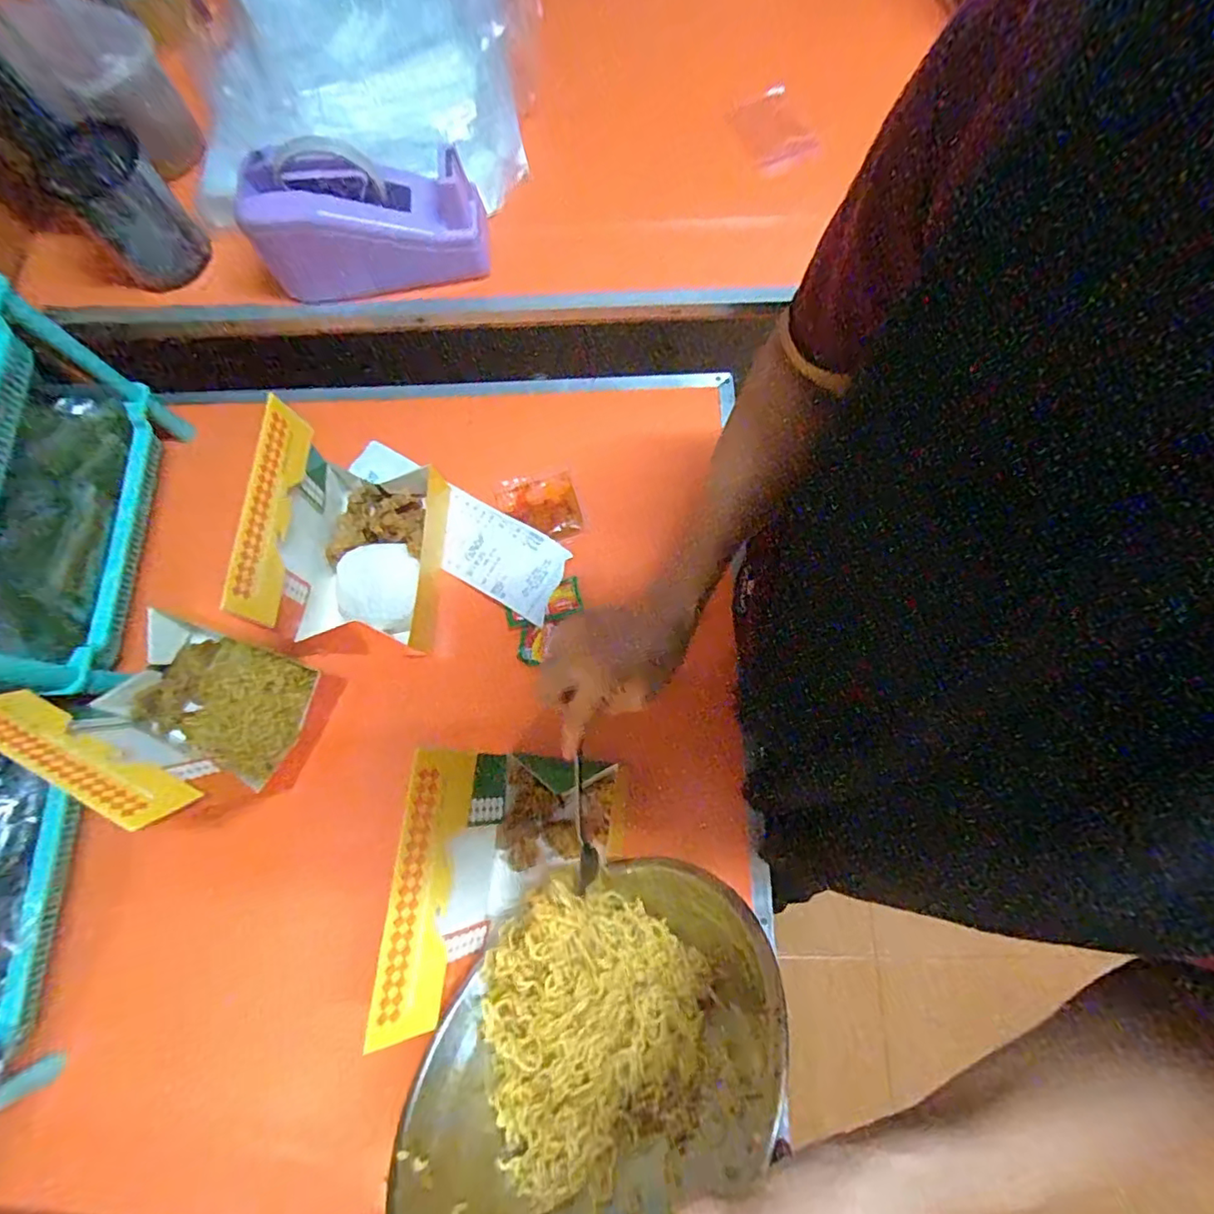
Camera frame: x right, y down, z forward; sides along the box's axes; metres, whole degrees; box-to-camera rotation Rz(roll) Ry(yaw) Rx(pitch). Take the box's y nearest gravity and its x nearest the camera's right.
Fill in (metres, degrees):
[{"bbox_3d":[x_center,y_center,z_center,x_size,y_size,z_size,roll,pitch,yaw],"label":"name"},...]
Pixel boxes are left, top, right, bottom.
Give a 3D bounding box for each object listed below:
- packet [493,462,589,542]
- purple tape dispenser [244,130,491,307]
[{"bbox_3d":[-0.069,-0.103,0.593,0.077,0.009,0.085,-18,74,-4],"label":"packet"},{"bbox_3d":[-0.213,-0.344,0.514,0.194,0.106,0.071,-12,73,-2],"label":"purple tape dispenser"}]

